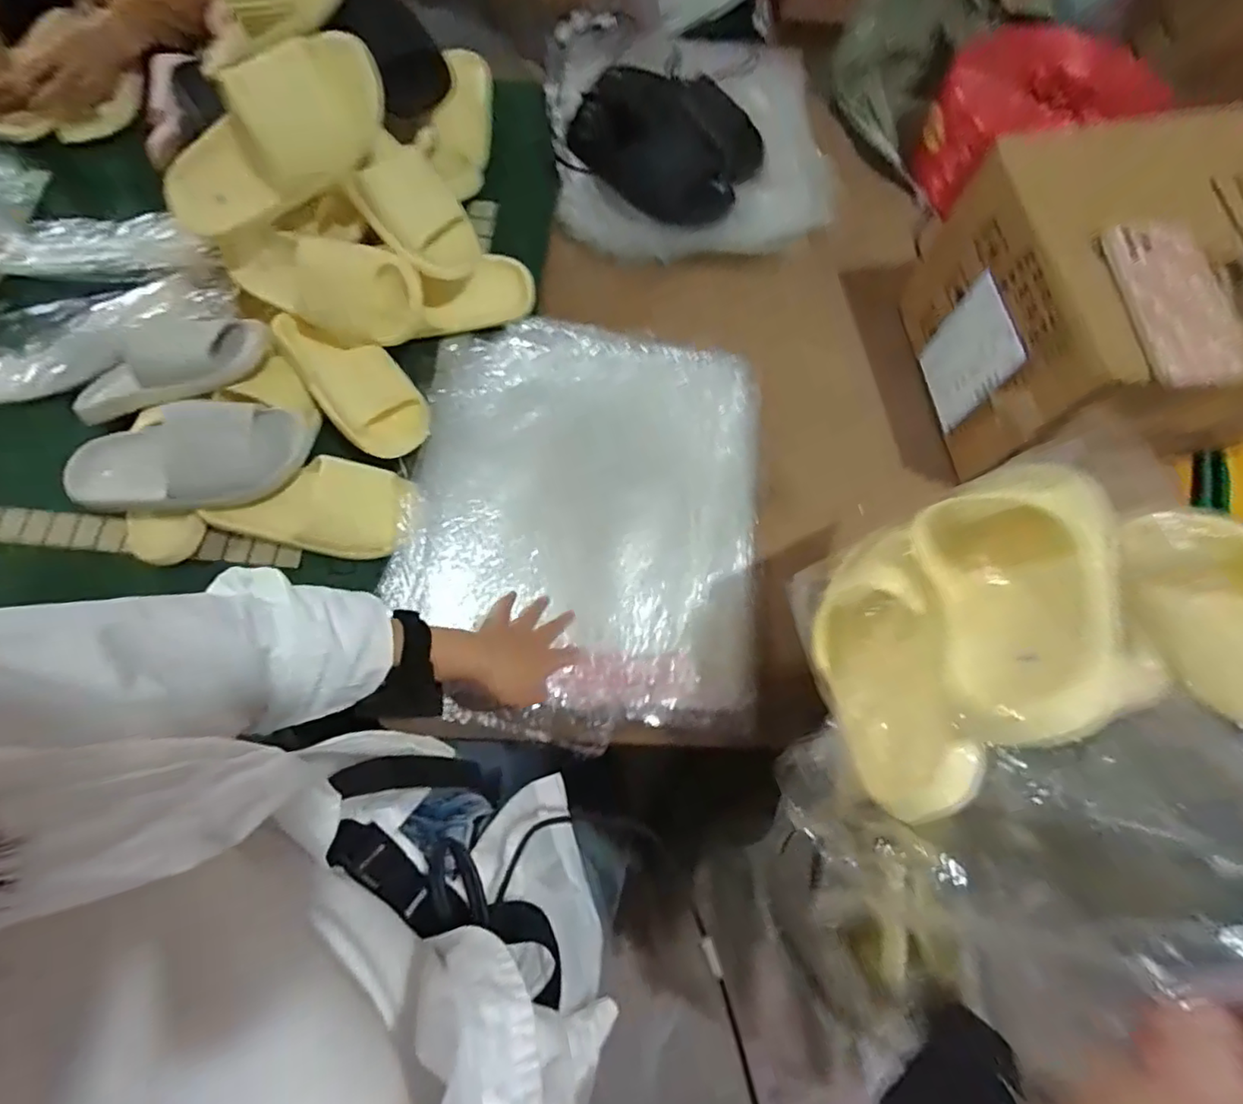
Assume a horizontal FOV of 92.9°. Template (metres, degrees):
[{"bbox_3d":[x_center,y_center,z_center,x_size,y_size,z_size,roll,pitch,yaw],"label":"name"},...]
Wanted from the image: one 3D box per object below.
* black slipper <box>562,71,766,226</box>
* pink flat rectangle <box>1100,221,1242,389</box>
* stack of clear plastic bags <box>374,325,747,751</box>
[{"bbox_3d":[0.057,-0.550,0.775,0.233,0.109,0.138,35,76,9],"label":"black slipper"},{"bbox_3d":[0.476,-0.217,0.509,0.086,0.018,0.167,-5,74,-3],"label":"pink flat rectangle"},{"bbox_3d":[-0.043,-0.047,0.682,0.391,0.057,0.456,4,74,0],"label":"stack of clear plastic bags"}]

